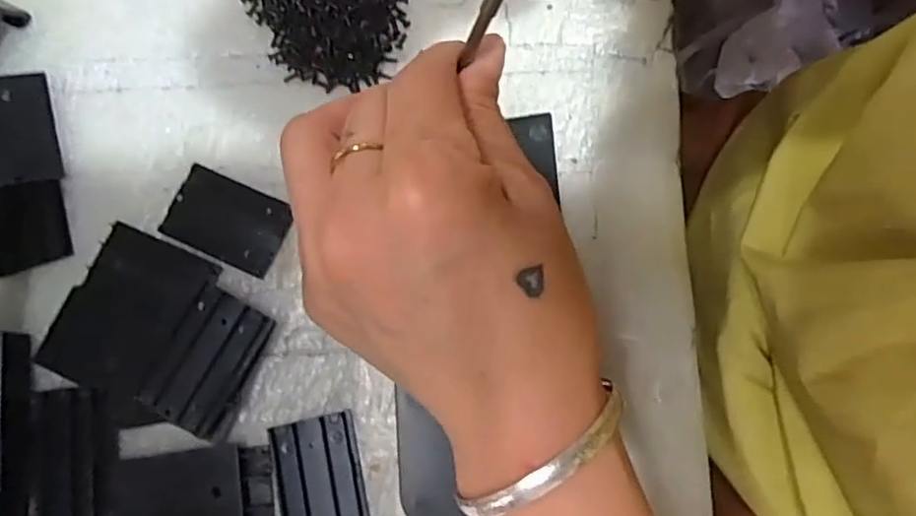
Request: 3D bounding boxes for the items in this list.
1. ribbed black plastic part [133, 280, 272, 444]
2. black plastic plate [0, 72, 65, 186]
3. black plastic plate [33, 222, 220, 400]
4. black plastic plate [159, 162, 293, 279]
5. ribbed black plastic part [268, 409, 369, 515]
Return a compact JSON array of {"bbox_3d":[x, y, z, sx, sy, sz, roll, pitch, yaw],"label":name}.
[{"bbox_3d":[-0.103,0.043,0.263,0.035,0.015,0.055,25,80,5],"label":"ribbed black plastic part"},{"bbox_3d":[-0.205,-0.059,0.287,0.035,0.004,0.055,-12,75,-26],"label":"black plastic plate"},{"bbox_3d":[-0.145,0.023,0.276,0.051,0.004,0.068,25,80,6],"label":"black plastic plate"},{"bbox_3d":[-0.103,-0.018,0.283,0.054,0.005,0.035,24,80,5],"label":"black plastic plate"},{"bbox_3d":[-0.057,0.093,0.256,0.035,0.004,0.054,-12,79,-2],"label":"ribbed black plastic part"}]

